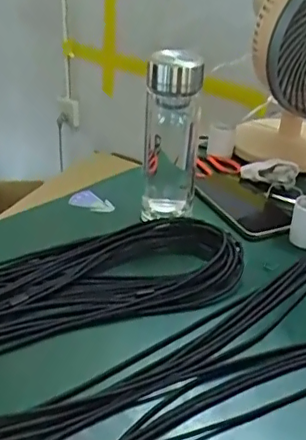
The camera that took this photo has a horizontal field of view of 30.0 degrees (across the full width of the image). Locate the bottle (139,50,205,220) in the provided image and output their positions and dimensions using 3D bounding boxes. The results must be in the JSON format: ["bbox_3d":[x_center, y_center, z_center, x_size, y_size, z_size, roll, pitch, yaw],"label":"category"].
[{"bbox_3d":[0.022,-0.105,0.692,0.063,0.195,0.058,3,28,1],"label":"bottle"}]

